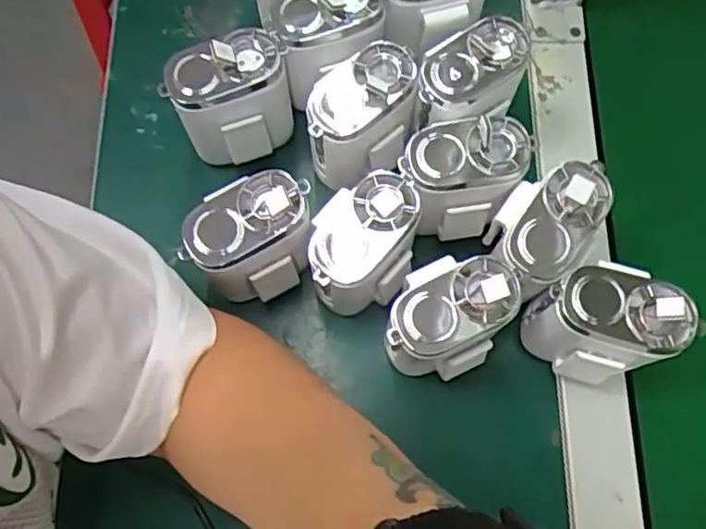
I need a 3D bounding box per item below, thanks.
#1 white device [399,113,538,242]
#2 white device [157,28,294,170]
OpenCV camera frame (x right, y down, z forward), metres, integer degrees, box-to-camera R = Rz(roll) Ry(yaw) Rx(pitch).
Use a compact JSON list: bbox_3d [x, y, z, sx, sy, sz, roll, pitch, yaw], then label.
[{"bbox_3d":[0.062,-0.046,0.386,0.070,0.089,0.052,-14,73,-4],"label":"white device"},{"bbox_3d":[-0.071,-0.097,0.393,0.068,0.081,0.041,-27,74,-8],"label":"white device"}]

